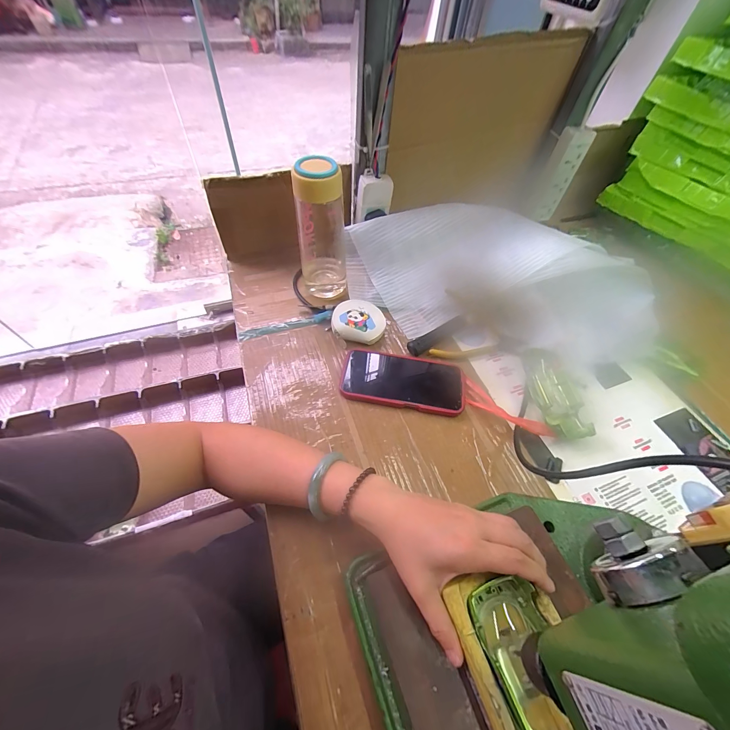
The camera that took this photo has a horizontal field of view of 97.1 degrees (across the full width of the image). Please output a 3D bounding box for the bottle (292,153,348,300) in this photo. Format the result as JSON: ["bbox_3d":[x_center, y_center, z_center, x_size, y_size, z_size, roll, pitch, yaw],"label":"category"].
[{"bbox_3d":[-0.067,-0.196,0.485,0.066,0.192,0.077,-27,60,-20],"label":"bottle"}]

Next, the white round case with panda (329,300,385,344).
[{"bbox_3d":[-0.009,-0.070,0.492,0.077,0.028,0.074,-1,56,1],"label":"white round case with panda"}]

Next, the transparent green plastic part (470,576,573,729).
[{"bbox_3d":[0.120,0.230,0.226,0.054,0.028,0.131,-12,50,-6],"label":"transparent green plastic part"}]

